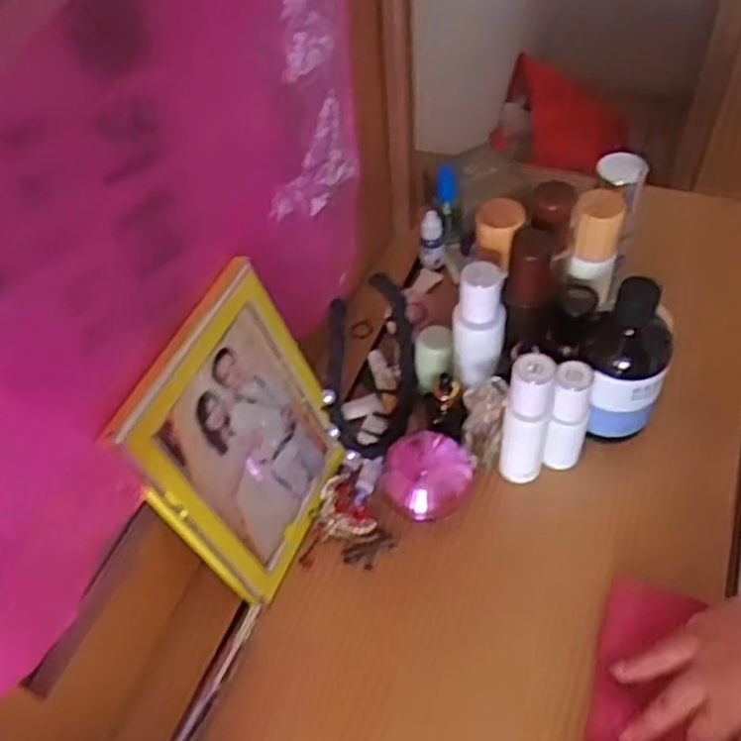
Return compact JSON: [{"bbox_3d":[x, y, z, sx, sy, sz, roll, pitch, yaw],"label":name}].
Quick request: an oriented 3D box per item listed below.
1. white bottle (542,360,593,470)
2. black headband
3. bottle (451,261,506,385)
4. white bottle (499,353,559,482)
[{"bbox_3d":[0.162,0.037,0.604,0.034,0.110,0.037,12,55,14],"label":"white bottle"},{"bbox_3d":[0.002,0.005,0.623,0.057,0.153,0.135,6,54,10],"label":"black headband"},{"bbox_3d":[0.089,-0.034,0.609,0.043,0.113,0.040,4,53,8],"label":"bottle"},{"bbox_3d":[0.125,0.040,0.586,0.034,0.131,0.036,9,54,12],"label":"white bottle"}]

